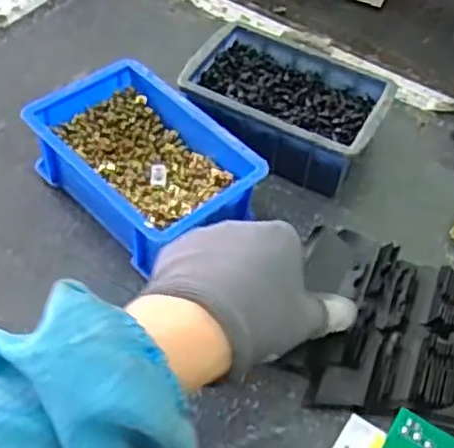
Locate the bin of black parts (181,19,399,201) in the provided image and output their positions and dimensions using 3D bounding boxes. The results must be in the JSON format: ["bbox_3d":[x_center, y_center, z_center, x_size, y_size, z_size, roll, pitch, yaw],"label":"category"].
[{"bbox_3d":[0.045,-0.089,0.525,0.142,0.054,0.104,28,54,16],"label":"bin of black parts"}]

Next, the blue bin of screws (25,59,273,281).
[{"bbox_3d":[-0.058,-0.039,0.470,0.104,0.059,0.148,-33,61,-27],"label":"blue bin of screws"}]

